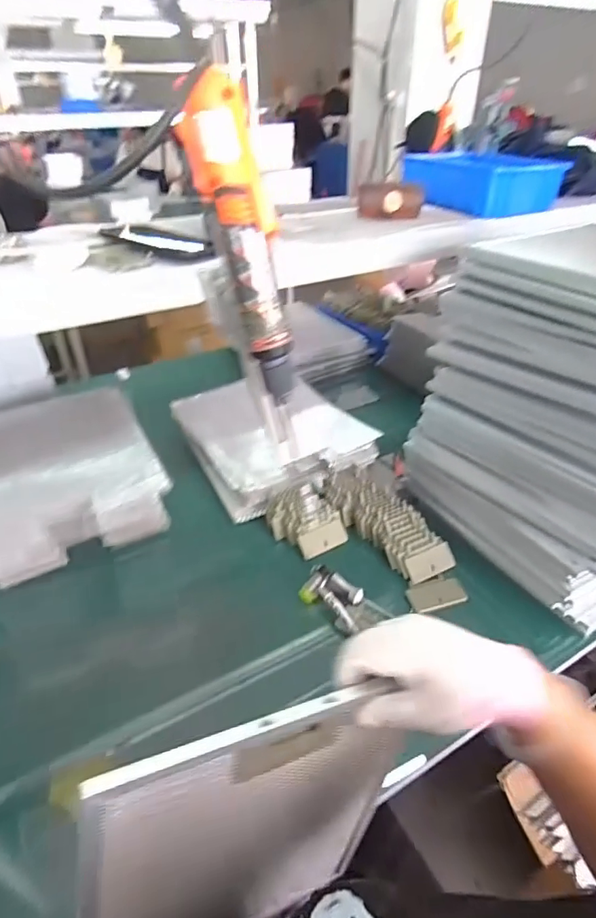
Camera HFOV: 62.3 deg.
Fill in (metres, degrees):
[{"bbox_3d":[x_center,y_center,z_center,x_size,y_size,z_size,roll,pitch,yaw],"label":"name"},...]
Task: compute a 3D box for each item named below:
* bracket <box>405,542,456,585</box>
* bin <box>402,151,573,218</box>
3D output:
[{"bbox_3d":[0.215,0.166,0.796,0.091,0.008,0.044,-15,83,-22],"label":"bracket"},{"bbox_3d":[0.321,-0.497,0.885,0.182,0.068,0.221,-15,39,-19],"label":"bin"}]

